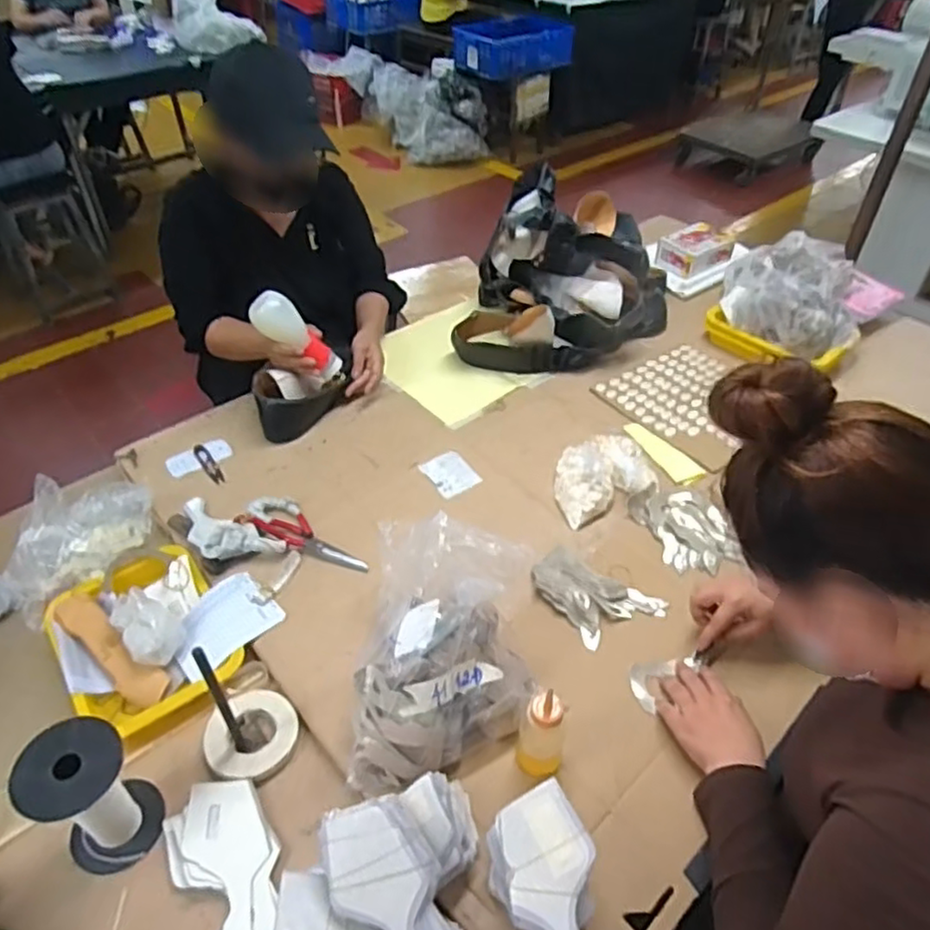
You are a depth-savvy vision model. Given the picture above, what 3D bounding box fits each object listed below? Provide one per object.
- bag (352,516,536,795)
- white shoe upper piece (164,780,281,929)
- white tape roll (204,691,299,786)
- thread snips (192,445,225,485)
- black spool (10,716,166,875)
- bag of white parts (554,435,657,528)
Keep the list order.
[{"bbox_3d":[-0.023,0.191,0.796,0.193,0.216,0.289,3,45,4],"label":"bag"},{"bbox_3d":[-0.250,0.423,0.729,0.101,0.024,0.173,-24,49,-23],"label":"white shoe upper piece"},{"bbox_3d":[-0.255,0.321,0.823,0.101,0.027,0.105,0,44,0],"label":"white tape roll"},{"bbox_3d":[-0.415,-0.002,1.116,0.020,0.013,0.094,-30,51,-27],"label":"thread snips"},{"bbox_3d":[-0.383,0.343,0.712,0.089,0.159,0.098,18,48,17],"label":"black spool"},{"bbox_3d":[0.215,0.013,1.083,0.167,0.043,0.131,-15,46,-15],"label":"bag of white parts"}]

